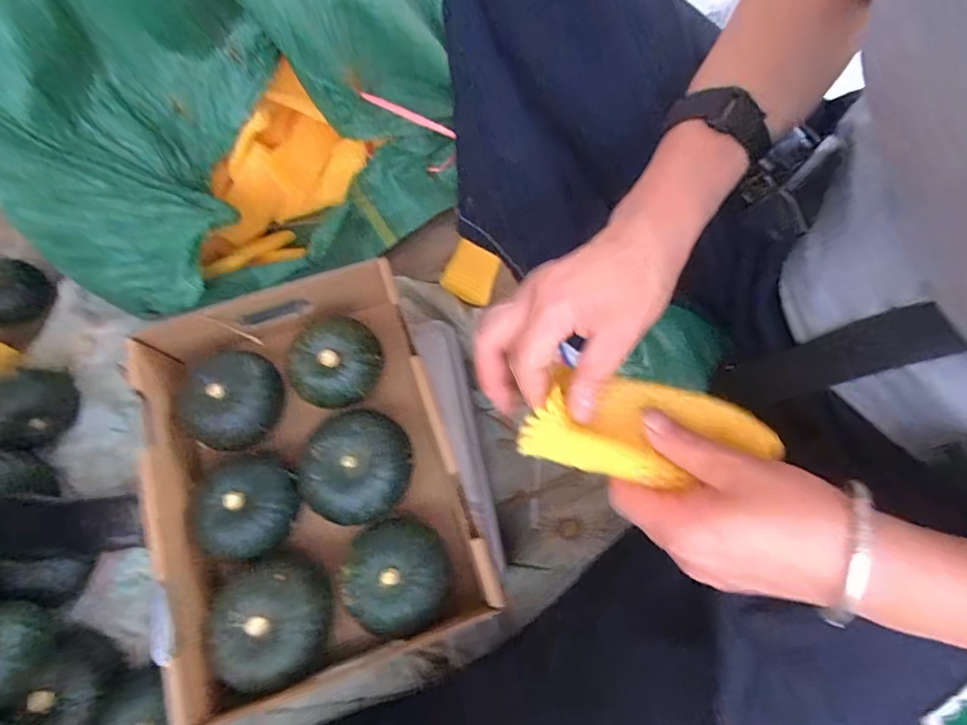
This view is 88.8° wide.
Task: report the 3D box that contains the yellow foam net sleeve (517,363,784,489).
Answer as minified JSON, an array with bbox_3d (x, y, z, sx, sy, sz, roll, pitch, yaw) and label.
[{"bbox_3d":[0.093,0.039,0.288,0.132,0.026,0.065,14,71,11],"label":"yellow foam net sleeve"}]

